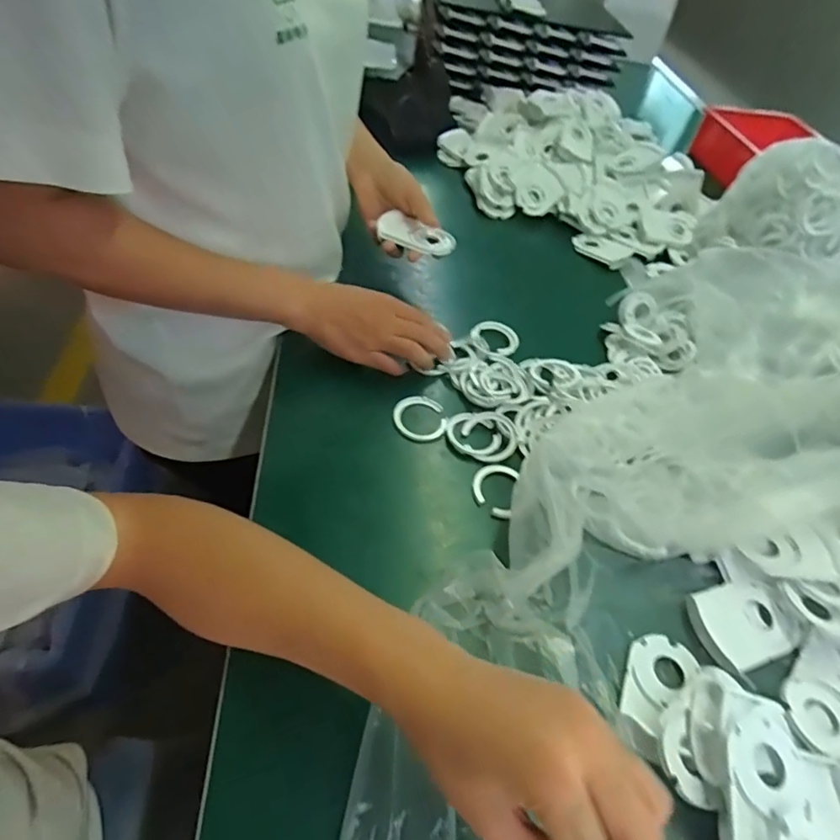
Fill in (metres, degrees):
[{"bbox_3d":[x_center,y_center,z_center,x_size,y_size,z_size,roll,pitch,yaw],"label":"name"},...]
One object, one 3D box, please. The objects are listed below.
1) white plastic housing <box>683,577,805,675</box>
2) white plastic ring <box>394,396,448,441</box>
[{"bbox_3d":[0.252,0.157,0.409,0.083,0.015,0.058,-10,53,-19],"label":"white plastic housing"},{"bbox_3d":[0.000,-0.002,0.503,0.049,0.009,0.051,5,45,-10],"label":"white plastic ring"}]

